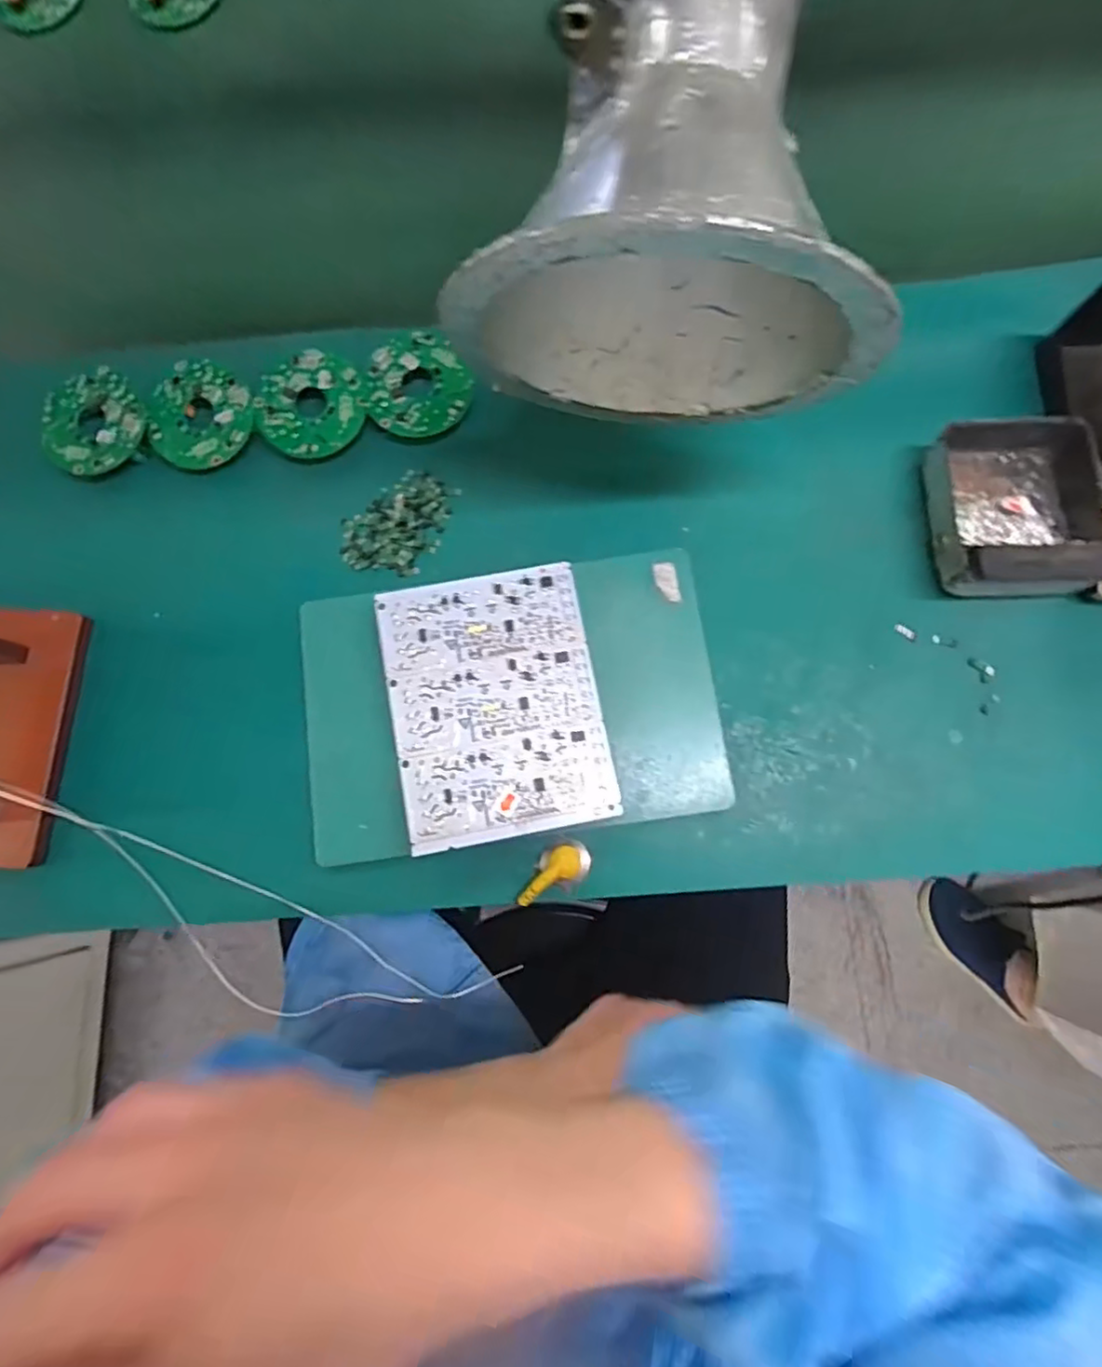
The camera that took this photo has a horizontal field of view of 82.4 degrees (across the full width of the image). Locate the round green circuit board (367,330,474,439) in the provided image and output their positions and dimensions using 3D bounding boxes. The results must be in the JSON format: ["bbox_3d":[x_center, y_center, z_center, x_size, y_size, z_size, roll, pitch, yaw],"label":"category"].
[{"bbox_3d":[-0.078,-0.176,0.371,0.060,0.004,0.062,0,84,0],"label":"round green circuit board"}]

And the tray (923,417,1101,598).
[{"bbox_3d":[0.254,-0.095,0.340,0.085,0.037,0.094,-2,78,1],"label":"tray"}]

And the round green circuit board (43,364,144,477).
[{"bbox_3d":[-0.272,-0.153,0.373,0.059,0.009,0.056,0,89,-1],"label":"round green circuit board"}]

